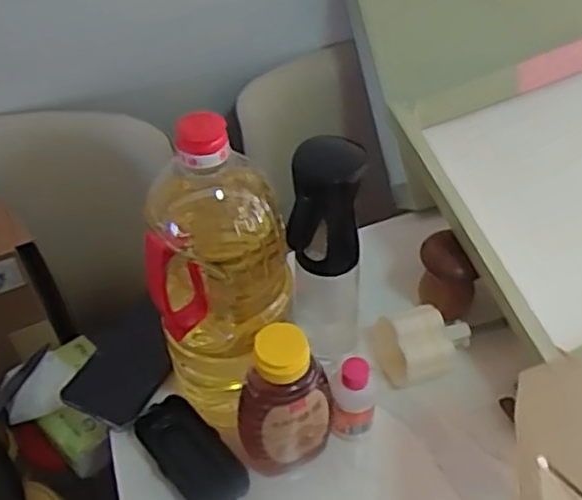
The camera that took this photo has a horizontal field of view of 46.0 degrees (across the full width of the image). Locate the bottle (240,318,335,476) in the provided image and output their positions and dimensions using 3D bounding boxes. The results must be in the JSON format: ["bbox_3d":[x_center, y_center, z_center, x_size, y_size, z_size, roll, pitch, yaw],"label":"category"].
[{"bbox_3d":[-0.006,0.121,0.549,0.075,0.160,0.051,-20,44,-15],"label":"bottle"}]

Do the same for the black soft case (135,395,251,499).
[{"bbox_3d":[-0.083,0.172,0.577,0.053,0.019,0.109,-32,55,-24],"label":"black soft case"}]

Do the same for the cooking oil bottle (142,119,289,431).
[{"bbox_3d":[-0.056,0.024,0.537,0.106,0.275,0.106,-3,48,-1],"label":"cooking oil bottle"}]

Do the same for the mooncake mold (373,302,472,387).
[{"bbox_3d":[0.126,0.085,0.640,0.088,0.051,0.061,-19,50,-14],"label":"mooncake mold"}]

